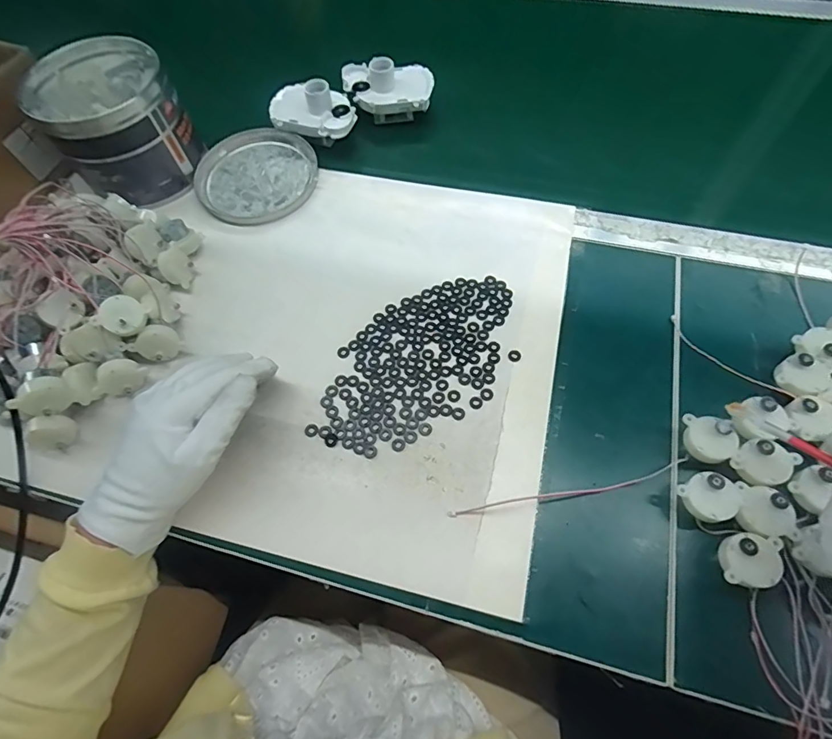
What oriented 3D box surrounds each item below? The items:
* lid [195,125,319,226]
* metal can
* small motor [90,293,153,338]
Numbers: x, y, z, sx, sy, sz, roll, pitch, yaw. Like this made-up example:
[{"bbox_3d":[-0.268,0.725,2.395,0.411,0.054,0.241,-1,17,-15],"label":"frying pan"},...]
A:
[{"bbox_3d":[-0.177,-0.216,0.499,0.133,0.013,0.128,-1,64,3],"label":"lid"},{"bbox_3d":[-0.310,-0.256,0.477,0.127,0.105,0.130,-38,68,-14],"label":"metal can"},{"bbox_3d":[-0.245,-0.045,0.374,0.035,0.012,0.033,25,83,-9],"label":"small motor"}]

